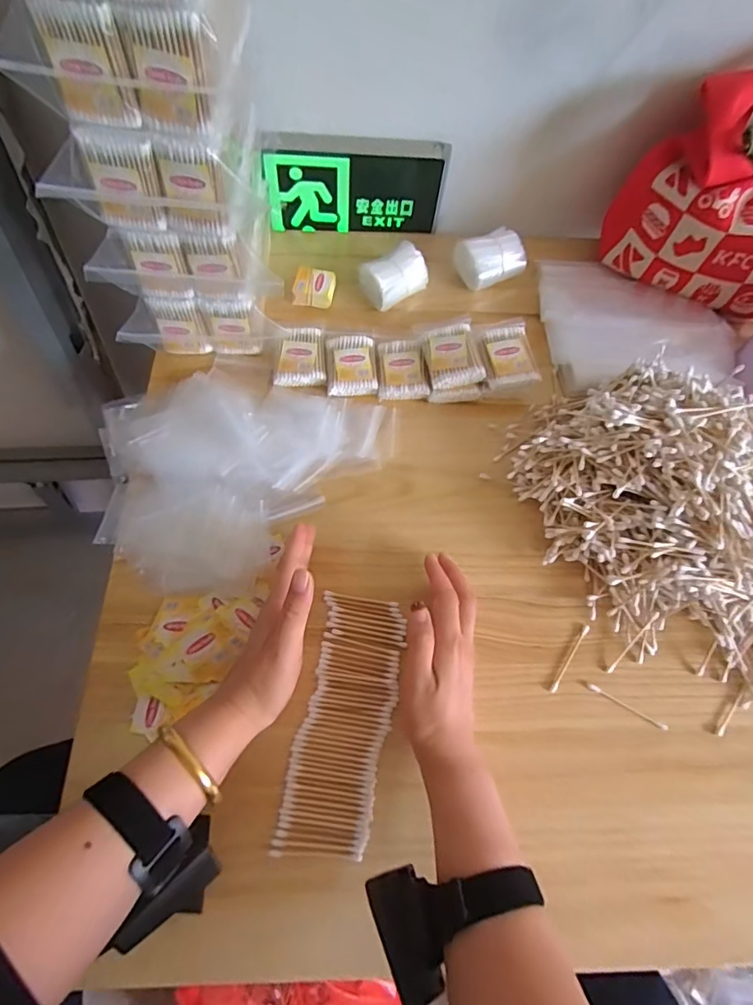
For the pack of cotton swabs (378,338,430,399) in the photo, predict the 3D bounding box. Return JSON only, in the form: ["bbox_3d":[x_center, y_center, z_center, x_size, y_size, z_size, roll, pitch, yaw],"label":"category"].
[{"bbox_3d":[0.028,-0.154,0.565,0.052,0.011,0.076,-3,66,-4],"label":"pack of cotton swabs"}]

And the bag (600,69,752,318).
[{"bbox_3d":[0.415,-0.372,0.560,0.215,0.221,0.192,33,68,11],"label":"bag"}]

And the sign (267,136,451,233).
[{"bbox_3d":[-0.026,-0.393,0.626,0.214,0.113,0.024,-2,66,-4],"label":"sign"}]

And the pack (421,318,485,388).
[{"bbox_3d":[0.083,-0.165,0.561,0.057,0.021,0.082,-9,66,-7],"label":"pack"}]

